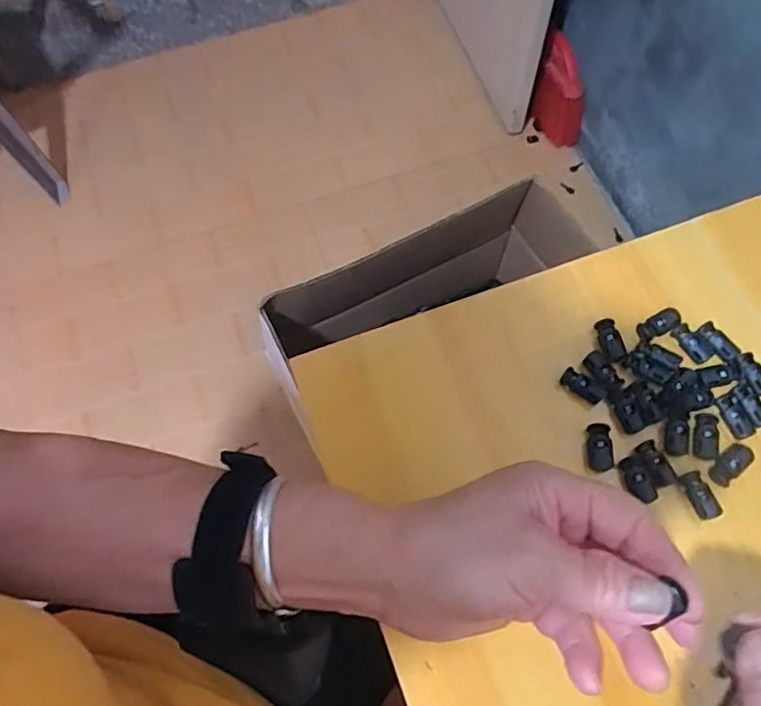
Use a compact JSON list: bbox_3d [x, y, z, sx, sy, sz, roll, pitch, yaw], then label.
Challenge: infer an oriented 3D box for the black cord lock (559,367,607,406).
[{"bbox_3d":[0.125,0.021,0.375,0.028,0.009,0.011,39,74,16],"label":"black cord lock"}]

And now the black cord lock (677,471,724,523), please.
[{"bbox_3d":[0.182,0.081,0.344,0.015,0.007,0.027,-14,67,-4],"label":"black cord lock"}]

